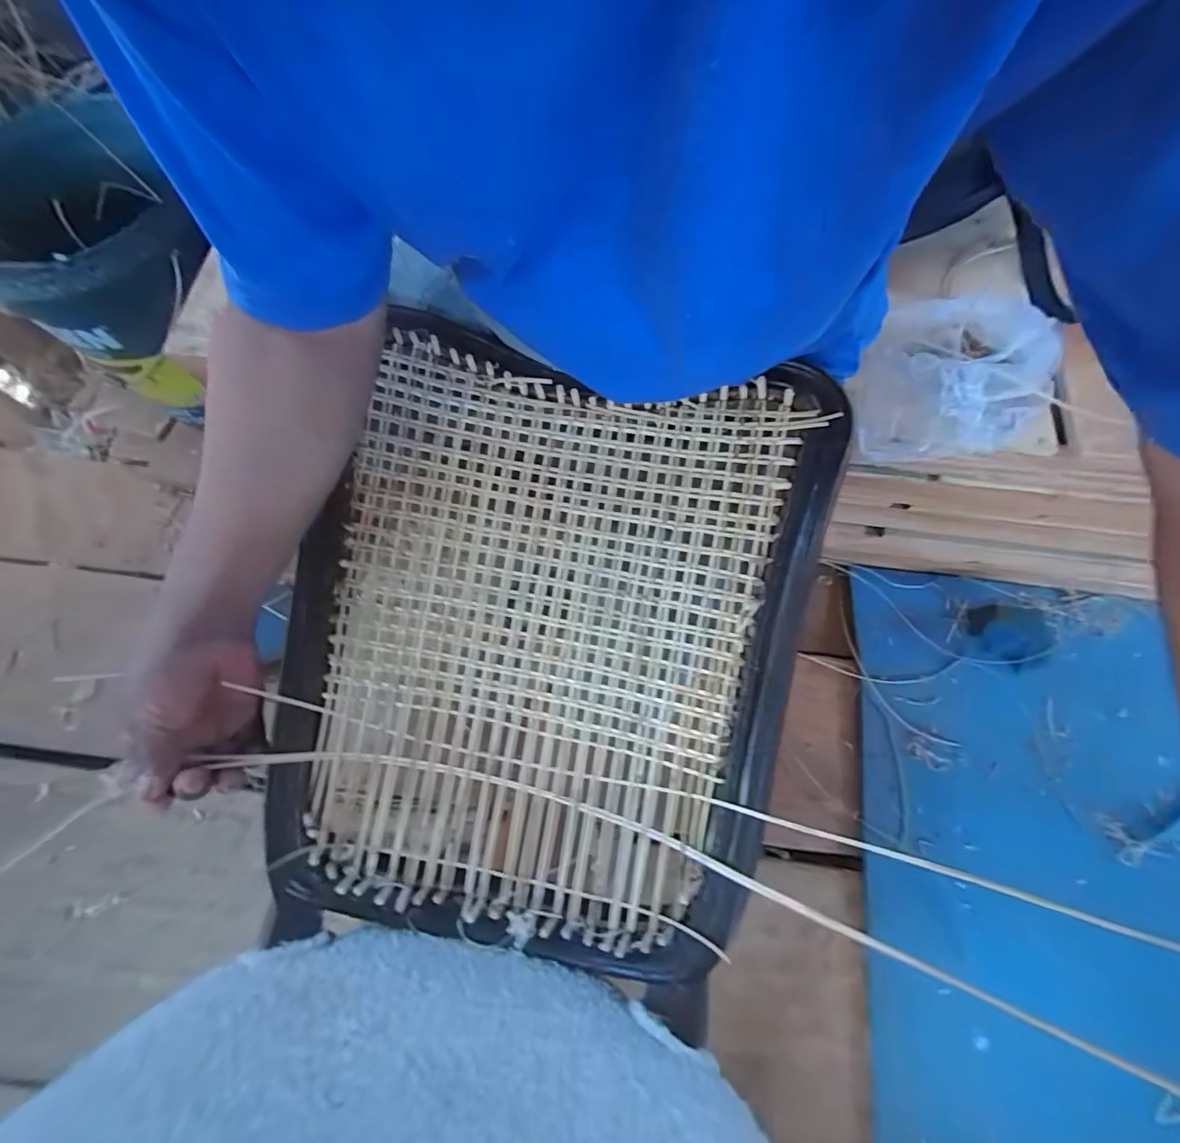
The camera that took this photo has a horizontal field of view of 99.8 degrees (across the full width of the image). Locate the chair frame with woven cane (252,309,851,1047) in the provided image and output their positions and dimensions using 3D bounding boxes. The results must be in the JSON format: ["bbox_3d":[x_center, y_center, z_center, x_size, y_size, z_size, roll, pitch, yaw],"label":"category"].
[{"bbox_3d":[-0.037,0.061,0.373,0.353,0.043,0.452,12,88,5],"label":"chair frame with woven cane"}]

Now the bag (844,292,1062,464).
[{"bbox_3d":[0.347,-0.189,0.492,0.171,0.088,0.150,13,71,2],"label":"bag"}]

